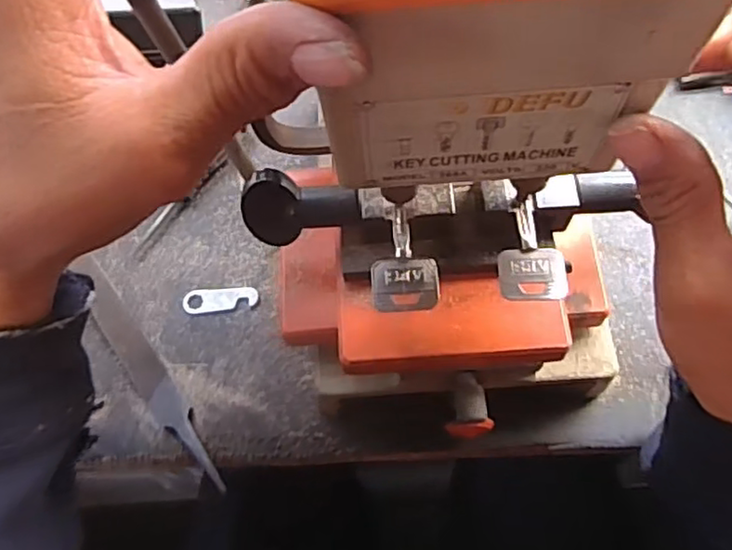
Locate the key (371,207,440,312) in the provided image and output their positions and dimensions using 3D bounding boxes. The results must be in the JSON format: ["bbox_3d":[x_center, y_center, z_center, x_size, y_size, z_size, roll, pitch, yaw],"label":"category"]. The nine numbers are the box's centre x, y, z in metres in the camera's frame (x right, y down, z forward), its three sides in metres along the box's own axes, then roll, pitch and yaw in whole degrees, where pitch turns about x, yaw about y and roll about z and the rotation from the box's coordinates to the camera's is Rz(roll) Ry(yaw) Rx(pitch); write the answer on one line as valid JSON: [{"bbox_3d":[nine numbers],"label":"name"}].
[{"bbox_3d":[0.016,-0.007,0.277,0.028,0.004,0.046,-1,69,3],"label":"key"}]

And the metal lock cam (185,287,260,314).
[{"bbox_3d":[-0.087,0.015,0.385,0.043,0.004,0.016,-5,70,0],"label":"metal lock cam"}]

